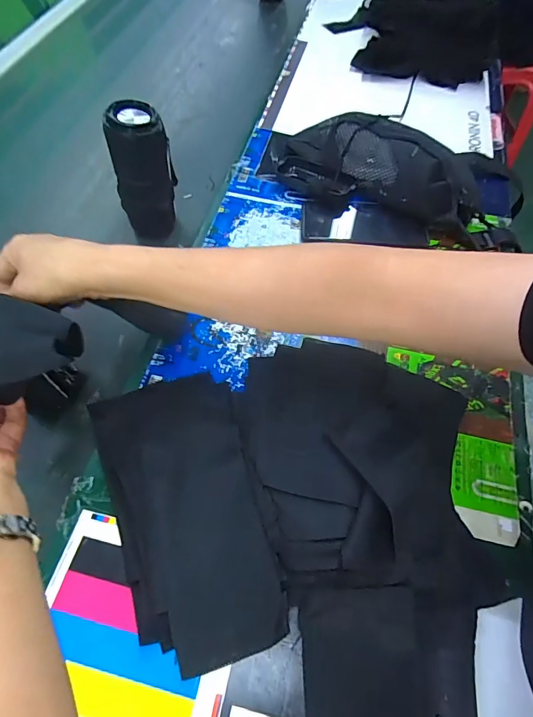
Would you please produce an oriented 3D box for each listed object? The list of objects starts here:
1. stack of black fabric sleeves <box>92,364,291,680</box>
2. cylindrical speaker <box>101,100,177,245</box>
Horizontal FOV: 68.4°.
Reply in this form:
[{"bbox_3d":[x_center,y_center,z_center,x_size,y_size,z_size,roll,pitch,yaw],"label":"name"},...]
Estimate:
[{"bbox_3d":[-0.070,0.118,0.335,0.118,0.031,0.235,-16,62,-10],"label":"stack of black fabric sleeves"},{"bbox_3d":[-0.146,-0.218,0.474,0.068,0.146,0.060,-16,62,-10],"label":"cylindrical speaker"}]

